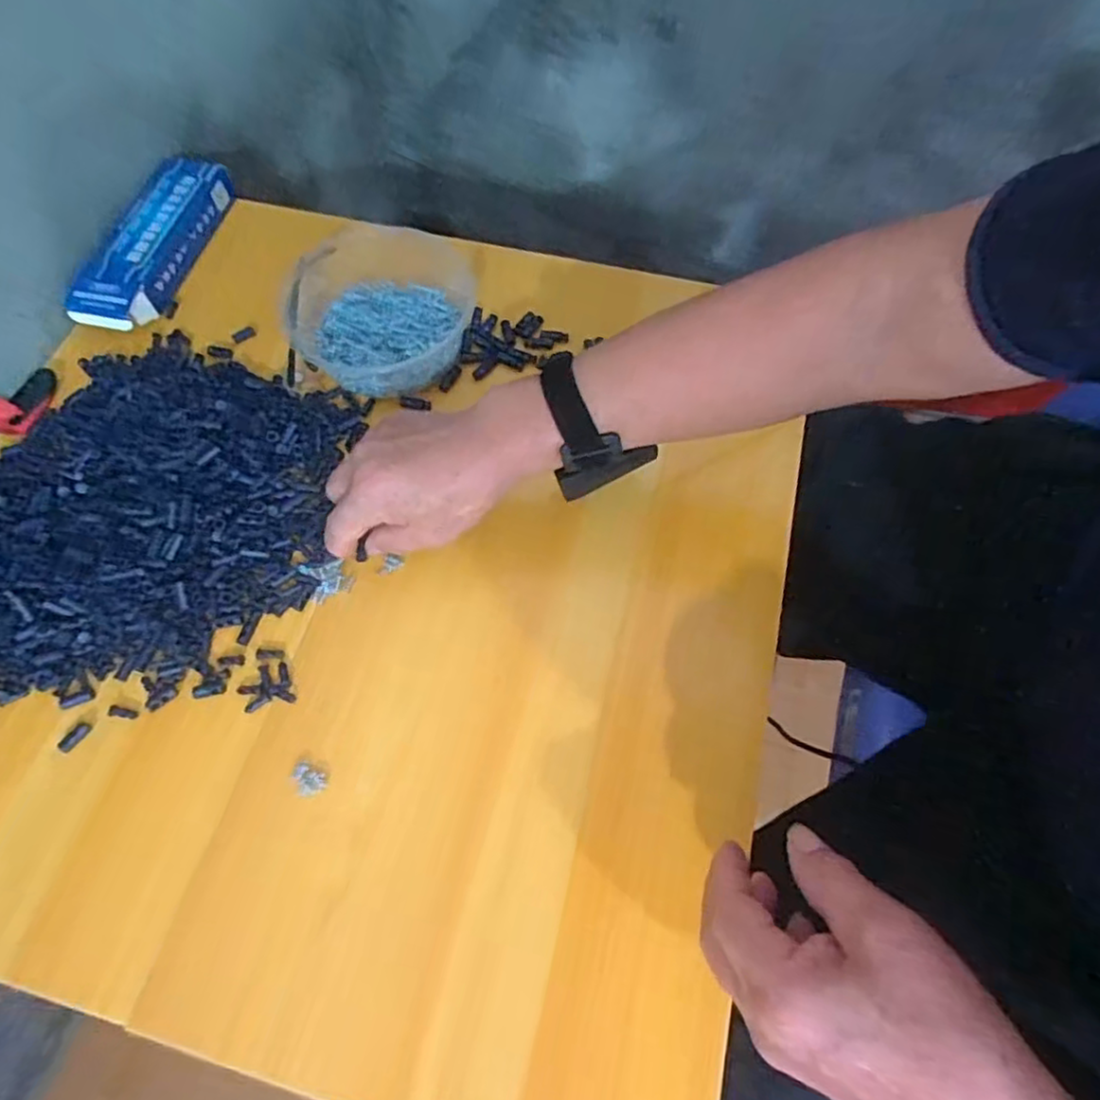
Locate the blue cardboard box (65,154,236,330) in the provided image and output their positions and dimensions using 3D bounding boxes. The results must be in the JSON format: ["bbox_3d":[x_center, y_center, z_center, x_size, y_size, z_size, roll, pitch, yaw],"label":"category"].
[{"bbox_3d":[-0.327,-0.257,0.549,0.058,0.032,0.184,18,66,8],"label":"blue cardboard box"}]

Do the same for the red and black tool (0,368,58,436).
[{"bbox_3d":[-0.402,-0.101,0.489,0.030,0.019,0.093,22,66,9],"label":"red and black tool"}]

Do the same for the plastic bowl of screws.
[{"bbox_3d":[-0.130,-0.189,0.513,0.140,0.044,0.138,0,65,-1],"label":"plastic bowl of screws"}]

